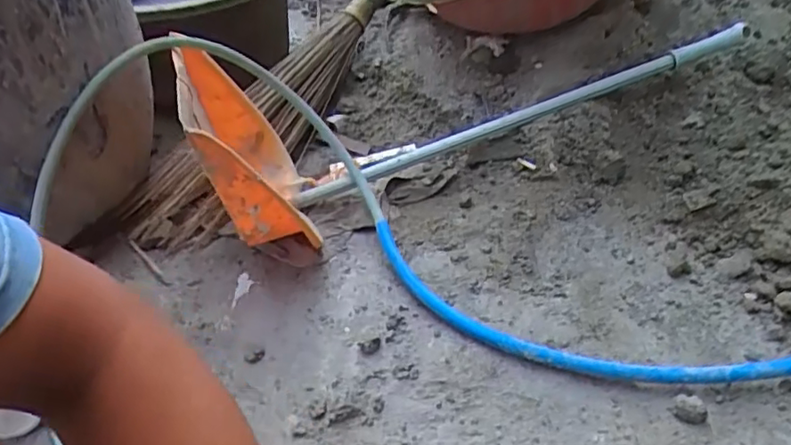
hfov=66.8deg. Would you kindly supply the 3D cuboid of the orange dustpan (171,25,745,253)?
[{"bbox_3d":[0.088,-0.212,0.963,0.850,0.231,0.291,-23,45,-20],"label":"orange dustpan"}]

